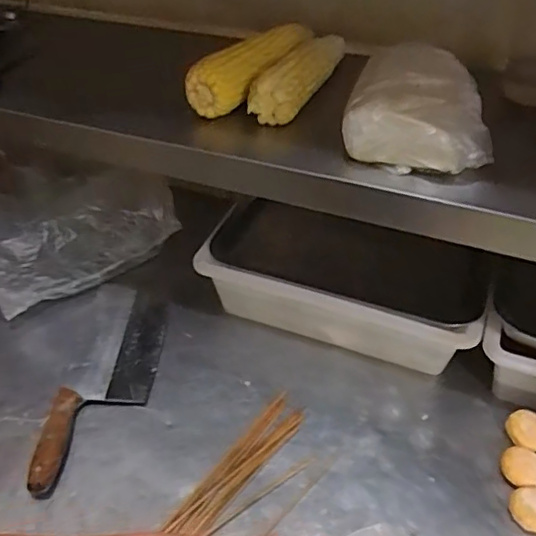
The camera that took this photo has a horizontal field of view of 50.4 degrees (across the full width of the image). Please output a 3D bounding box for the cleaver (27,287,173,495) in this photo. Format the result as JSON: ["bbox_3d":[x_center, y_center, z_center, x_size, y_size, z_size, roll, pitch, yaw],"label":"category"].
[{"bbox_3d":[-0.189,0.129,0.680,0.107,0.030,0.297,2,44,7],"label":"cleaver"}]

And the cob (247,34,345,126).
[{"bbox_3d":[0.031,-0.191,0.578,0.039,0.044,0.128,25,50,27],"label":"cob"}]

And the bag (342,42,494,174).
[{"bbox_3d":[0.142,-0.146,0.519,0.121,0.056,0.129,14,46,17],"label":"bag"}]

